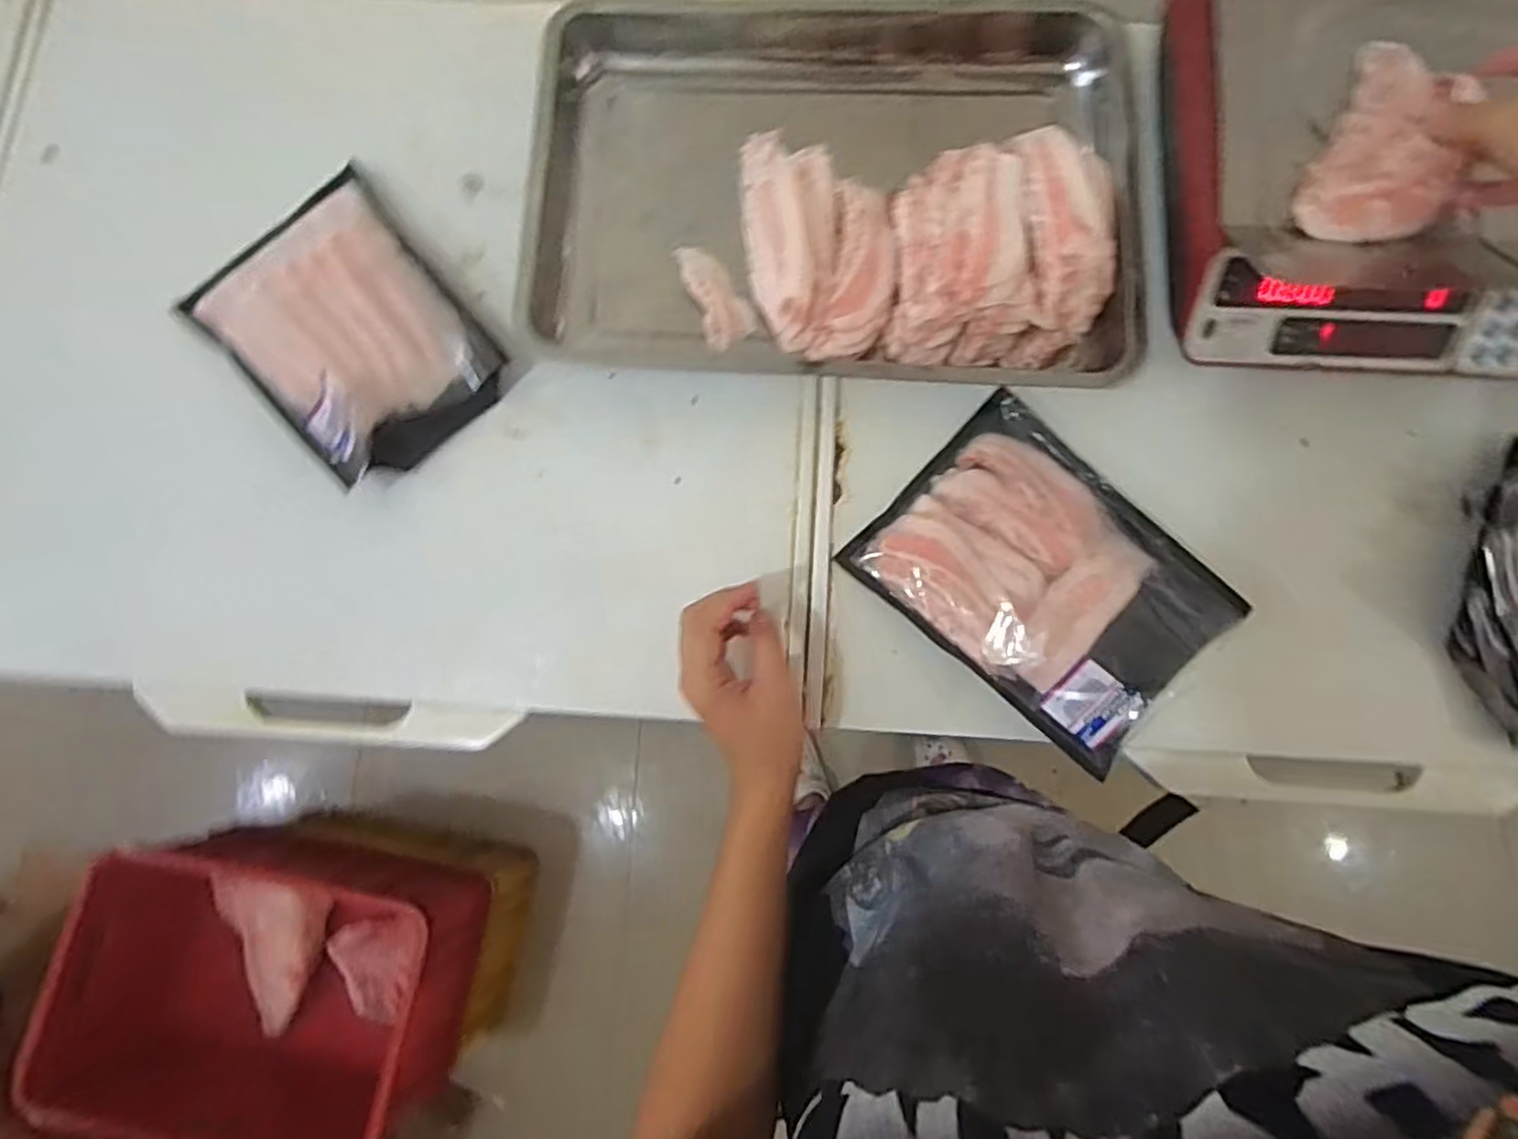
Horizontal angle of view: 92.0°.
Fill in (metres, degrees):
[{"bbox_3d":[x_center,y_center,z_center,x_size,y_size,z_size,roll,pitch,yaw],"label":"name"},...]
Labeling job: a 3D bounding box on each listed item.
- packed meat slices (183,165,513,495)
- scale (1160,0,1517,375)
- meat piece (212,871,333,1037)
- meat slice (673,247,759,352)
[{"bbox_3d":[-0.343,-0.202,0.606,0.178,0.047,0.248,-41,80,-7],"label":"packed meat slices"},{"bbox_3d":[0.502,-0.331,0.545,0.340,0.130,0.328,5,78,2],"label":"scale"},{"bbox_3d":[-0.801,0.623,1.227,0.167,0.044,0.262,-23,88,1],"label":"meat piece"},{"bbox_3d":[-0.036,-0.235,0.621,0.043,0.013,0.094,-21,78,-3],"label":"meat slice"}]

